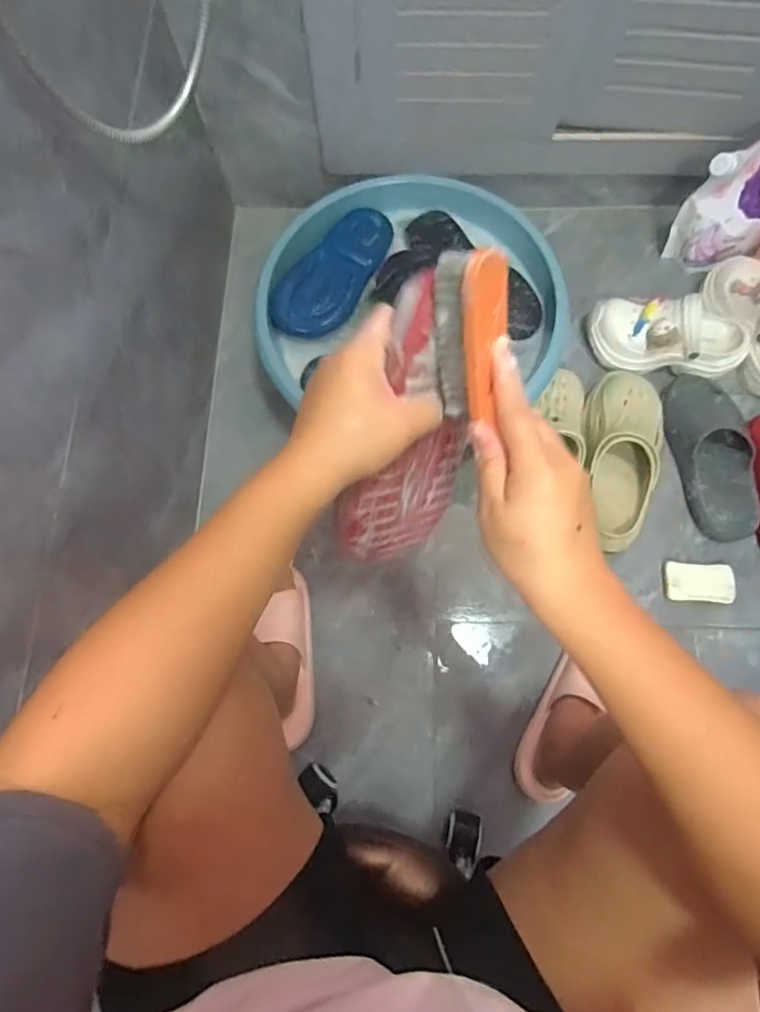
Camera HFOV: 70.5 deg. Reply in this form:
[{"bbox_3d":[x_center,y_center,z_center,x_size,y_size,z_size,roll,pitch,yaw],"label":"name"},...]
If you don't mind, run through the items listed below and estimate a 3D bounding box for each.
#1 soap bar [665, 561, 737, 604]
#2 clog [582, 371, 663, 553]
[{"bbox_3d":[0.498,0.119,0.838,0.106,0.019,0.060,4,77,1],"label":"soap bar"},{"bbox_3d":[0.380,-0.079,0.846,0.121,0.087,0.281,16,75,6],"label":"clog"}]

